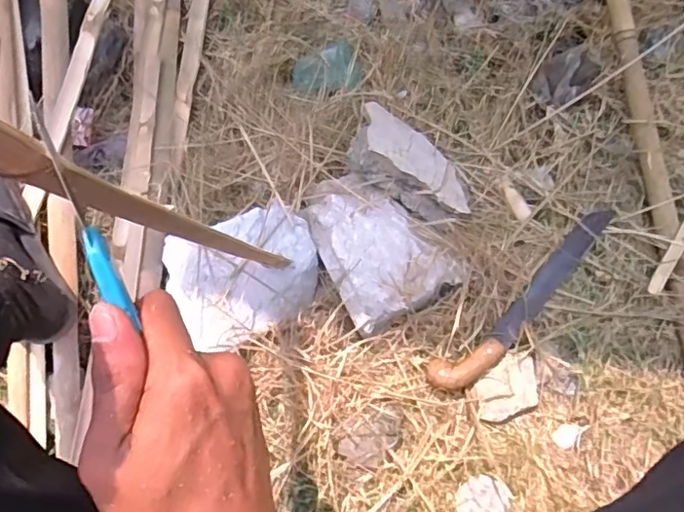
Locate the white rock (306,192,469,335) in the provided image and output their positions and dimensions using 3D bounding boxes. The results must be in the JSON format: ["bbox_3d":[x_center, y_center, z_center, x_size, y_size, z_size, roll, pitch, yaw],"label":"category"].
[{"bbox_3d":[0.040,-0.019,0.684,0.142,0.051,0.189,-30,75,-9],"label":"white rock"}]

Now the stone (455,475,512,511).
[{"bbox_3d":[0.163,0.283,0.660,0.058,0.018,0.053,0,72,0],"label":"stone"}]

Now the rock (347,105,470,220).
[{"bbox_3d":[0.091,-0.120,0.729,0.167,0.049,0.136,30,47,-10],"label":"rock"}]

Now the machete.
[{"bbox_3d":[0.237,0.051,0.716,0.328,0.023,0.050,-41,77,-12],"label":"machete"}]

